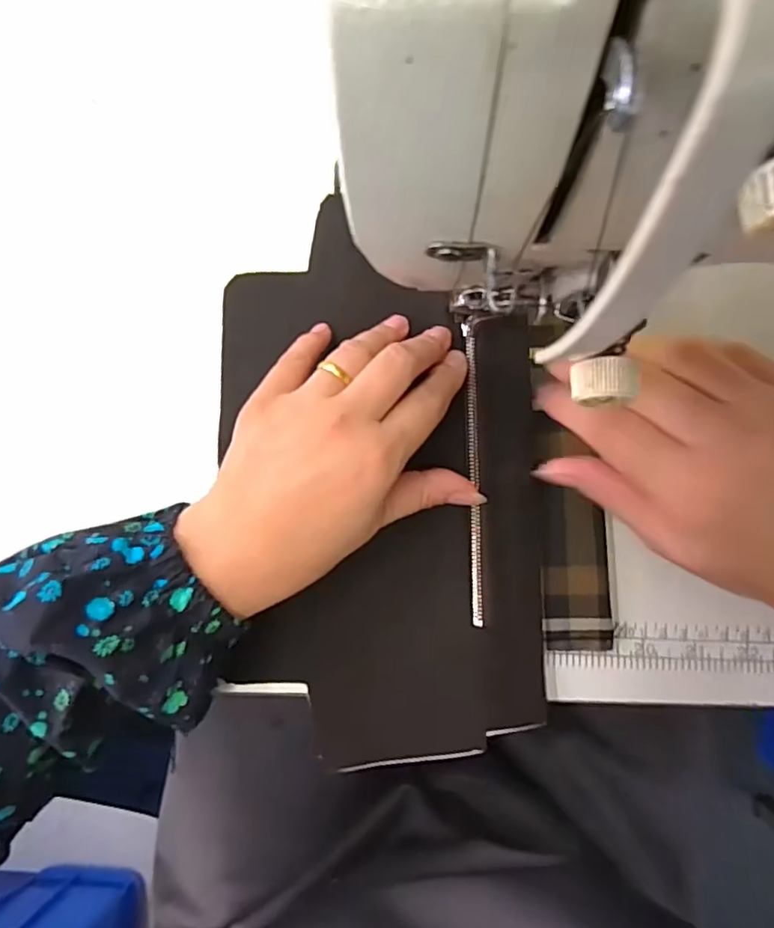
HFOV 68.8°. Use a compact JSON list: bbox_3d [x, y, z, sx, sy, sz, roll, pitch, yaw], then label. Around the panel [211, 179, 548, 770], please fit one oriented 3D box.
[{"bbox_3d":[-0.002,0.009,0.306,0.164,0.029,0.282,-2,83,7],"label":"panel"}]

